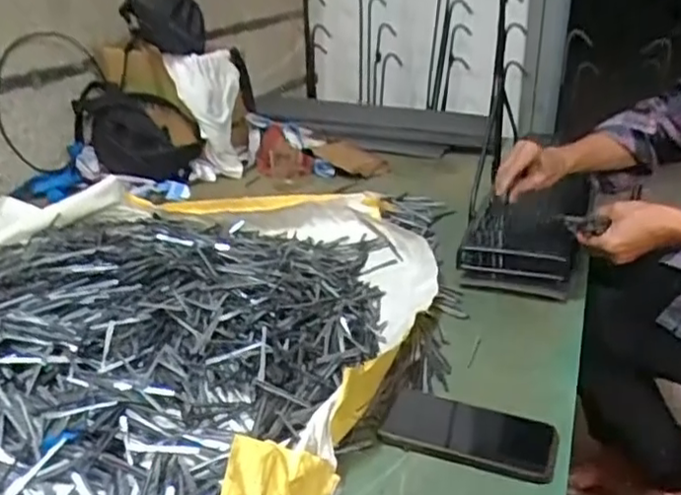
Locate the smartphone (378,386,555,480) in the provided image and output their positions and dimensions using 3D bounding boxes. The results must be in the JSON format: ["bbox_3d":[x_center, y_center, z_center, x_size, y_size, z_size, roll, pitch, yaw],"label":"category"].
[{"bbox_3d":[0.122,0.177,0.634,0.167,0.007,0.089,11,28,25],"label":"smartphone"}]

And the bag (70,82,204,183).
[{"bbox_3d":[-0.436,-0.254,1.370,0.256,0.165,0.154,21,34,39],"label":"bag"}]

